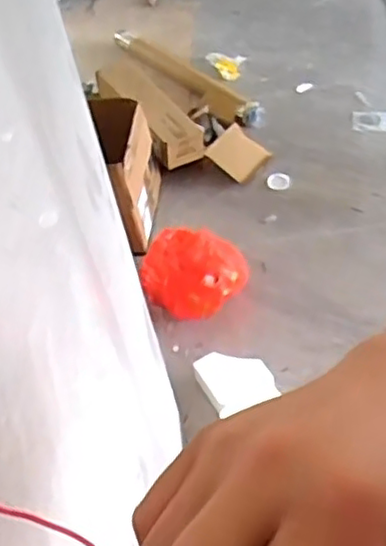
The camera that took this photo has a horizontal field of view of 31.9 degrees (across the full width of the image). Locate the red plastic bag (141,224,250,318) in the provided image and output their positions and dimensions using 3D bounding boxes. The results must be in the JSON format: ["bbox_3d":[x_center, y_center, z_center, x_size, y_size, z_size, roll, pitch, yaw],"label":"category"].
[{"bbox_3d":[0.005,0.005,1.856,0.273,0.151,0.201,11,53,18],"label":"red plastic bag"}]

